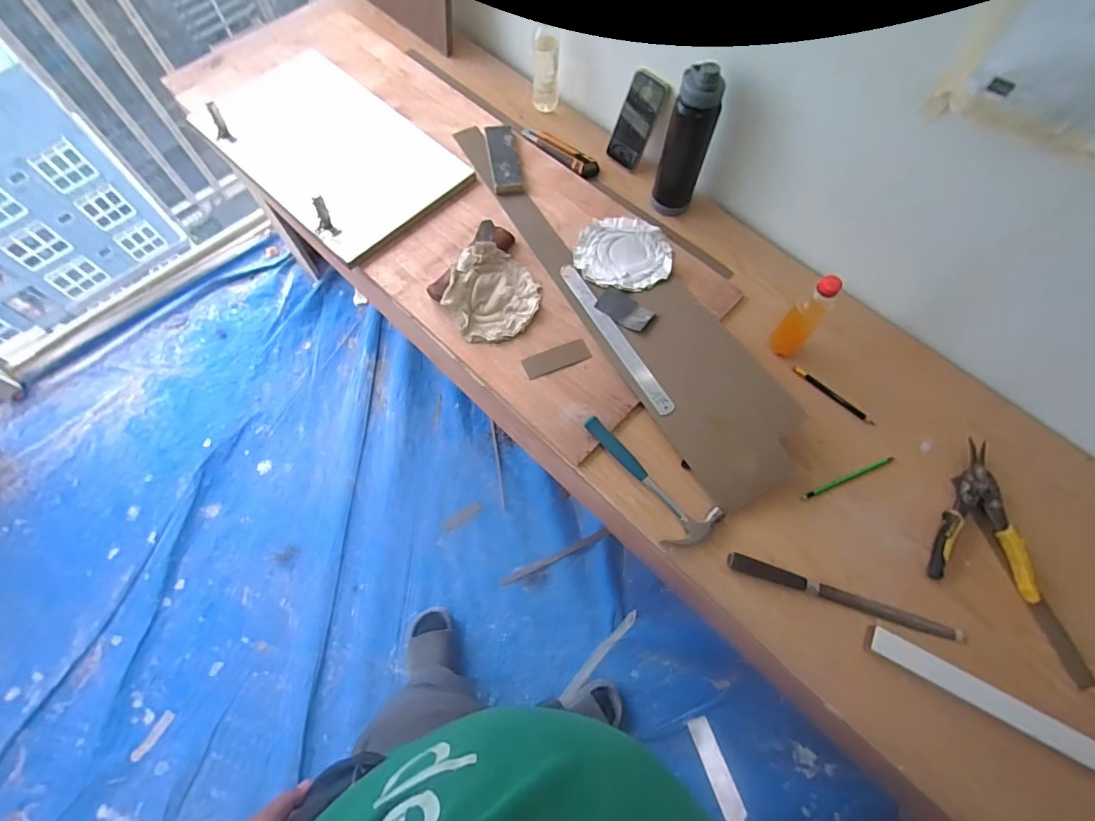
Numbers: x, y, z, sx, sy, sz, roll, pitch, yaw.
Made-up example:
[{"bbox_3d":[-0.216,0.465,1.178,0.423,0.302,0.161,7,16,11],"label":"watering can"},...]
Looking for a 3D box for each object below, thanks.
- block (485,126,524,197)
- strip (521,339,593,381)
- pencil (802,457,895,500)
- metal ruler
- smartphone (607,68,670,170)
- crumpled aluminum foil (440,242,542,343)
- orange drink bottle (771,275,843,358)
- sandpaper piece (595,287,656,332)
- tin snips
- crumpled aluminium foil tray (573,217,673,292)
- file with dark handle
[{"bbox_3d":[-0.091,-0.527,1.045,0.058,0.020,0.190,-9,67,-4],"label":"block"},{"bbox_3d":[0.017,-0.089,0.864,0.115,0.010,0.039,-23,69,-10],"label":"strip"},{"bbox_3d":[0.475,0.107,0.794,0.166,0.004,0.009,-21,68,-6],"label":"pencil"},{"bbox_3d":[0.114,-0.131,0.880,0.029,0.006,0.339,-33,68,4],"label":"metal ruler"},{"bbox_3d":[0.177,-0.579,1.012,0.078,0.167,0.007,38,50,10],"label":"smartphone"},{"bbox_3d":[-0.097,-0.211,0.898,0.160,0.048,0.185,12,67,5],"label":"crumpled aluminum foil"},{"bbox_3d":[0.413,-0.148,0.814,0.058,0.184,0.050,36,71,14],"label":"orange drink bottle"},{"bbox_3d":[0.135,-0.179,0.891,0.103,0.012,0.055,40,72,15],"label":"sandpaper piece"},{"bbox_3d":[0.639,0.150,0.752,0.140,0.020,0.227,13,67,5],"label":"tin snips"},{"bbox_3d":[0.145,-0.300,0.955,0.176,0.018,0.175,14,67,5],"label":"crumpled aluminium foil tray"},{"bbox_3d":[0.420,0.262,0.714,0.319,0.015,0.026,17,68,7],"label":"file with dark handle"}]

